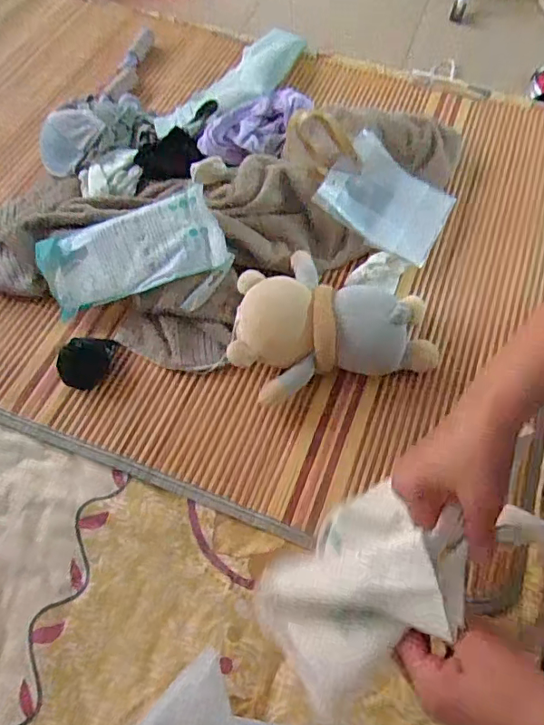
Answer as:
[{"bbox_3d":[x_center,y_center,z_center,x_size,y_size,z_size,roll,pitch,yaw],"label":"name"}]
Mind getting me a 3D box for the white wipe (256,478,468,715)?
[{"bbox_3d":[0.065,0.173,0.391,0.143,0.142,0.104,-34,70,-15],"label":"white wipe"}]

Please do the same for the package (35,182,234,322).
[{"bbox_3d":[-0.197,-0.157,0.711,0.250,0.026,0.123,-18,82,1],"label":"package"}]

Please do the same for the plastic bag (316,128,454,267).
[{"bbox_3d":[0.183,-0.262,0.804,0.196,0.019,0.149,34,69,-12],"label":"plastic bag"}]

